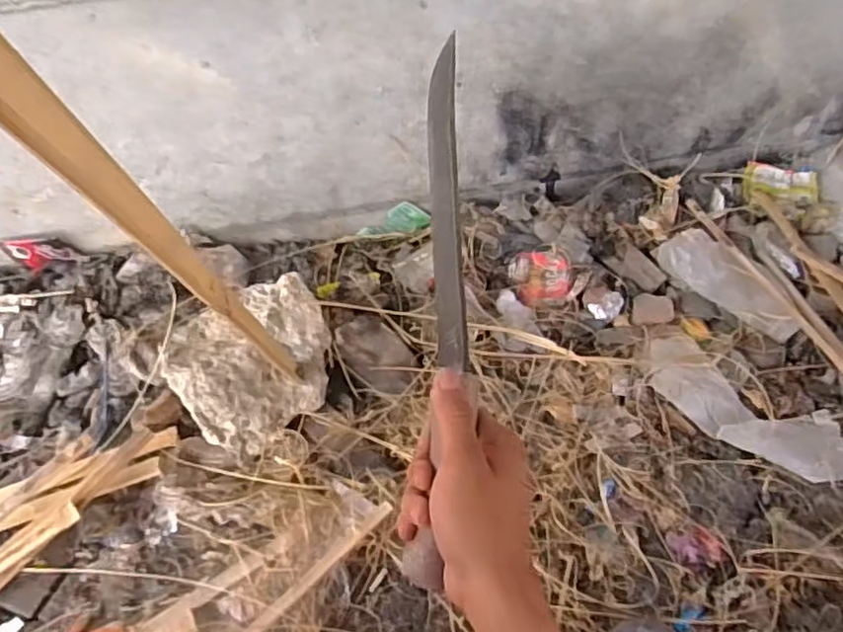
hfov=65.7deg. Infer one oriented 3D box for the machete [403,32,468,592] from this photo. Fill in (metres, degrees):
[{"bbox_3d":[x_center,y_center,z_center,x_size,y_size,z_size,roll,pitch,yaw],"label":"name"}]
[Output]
[{"bbox_3d":[0.014,-0.026,0.468,0.034,0.033,0.407,2,70,1],"label":"machete"}]

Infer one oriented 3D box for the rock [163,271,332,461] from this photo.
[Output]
[{"bbox_3d":[-0.223,0.059,0.884,0.210,0.081,0.199,-28,60,-17],"label":"rock"}]

